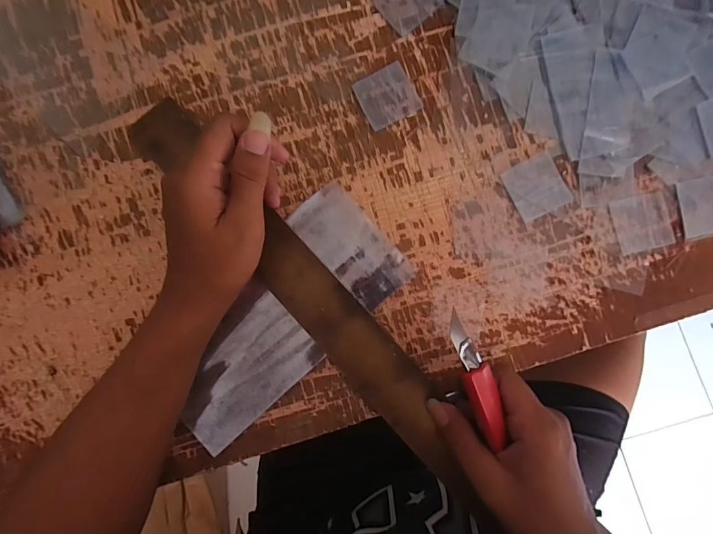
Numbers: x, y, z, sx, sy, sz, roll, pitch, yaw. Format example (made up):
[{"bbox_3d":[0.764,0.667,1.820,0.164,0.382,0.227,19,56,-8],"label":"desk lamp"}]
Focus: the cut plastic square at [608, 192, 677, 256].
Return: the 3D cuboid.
[{"bbox_3d":[0.239,-0.037,0.317,0.046,0.004,0.045,-13,86,-1],"label":"cut plastic square"}]

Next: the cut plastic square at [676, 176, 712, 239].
[{"bbox_3d":[0.292,-0.051,0.315,0.047,0.006,0.046,-12,86,-1],"label":"cut plastic square"}]

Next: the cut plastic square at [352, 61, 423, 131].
[{"bbox_3d":[0.027,-0.148,0.328,0.046,0.004,0.047,-26,87,-2],"label":"cut plastic square"}]

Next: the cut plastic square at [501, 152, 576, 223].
[{"bbox_3d":[0.152,-0.068,0.320,0.047,0.004,0.047,-26,87,-2],"label":"cut plastic square"}]

